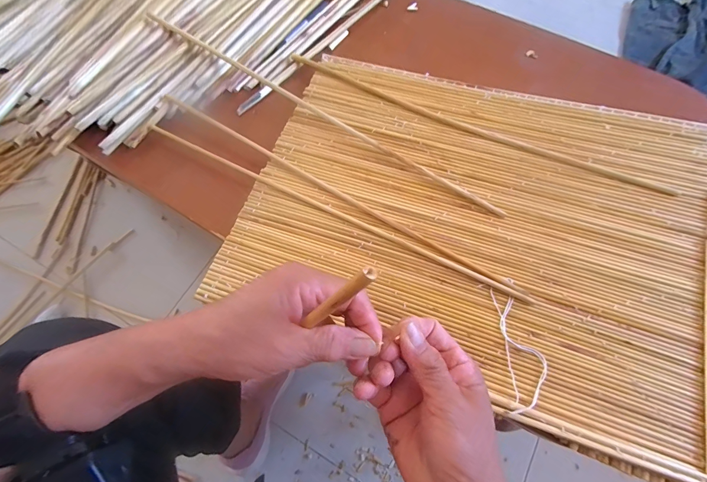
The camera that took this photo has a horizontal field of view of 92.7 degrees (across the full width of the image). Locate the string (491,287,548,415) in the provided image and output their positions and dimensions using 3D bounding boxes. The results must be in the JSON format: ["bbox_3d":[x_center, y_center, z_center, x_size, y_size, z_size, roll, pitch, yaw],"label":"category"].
[{"bbox_3d":[0.174,0.103,0.349,0.044,0.016,0.133,0,68,0],"label":"string"}]

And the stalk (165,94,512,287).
[{"bbox_3d":[-0.047,-0.079,0.434,0.514,0.012,0.013,30,71,12],"label":"stalk"}]

